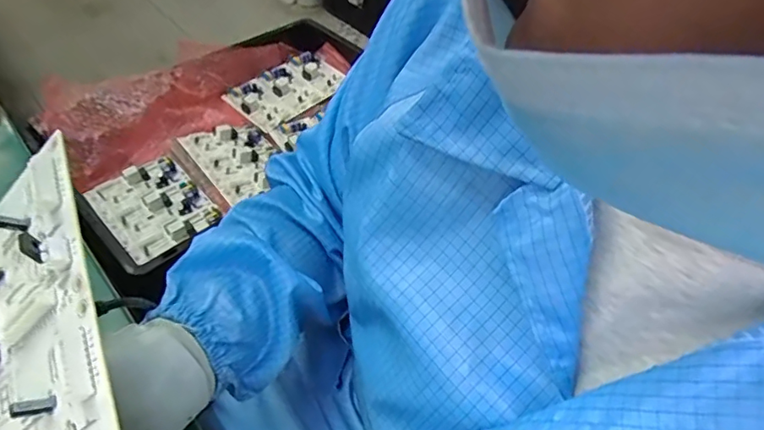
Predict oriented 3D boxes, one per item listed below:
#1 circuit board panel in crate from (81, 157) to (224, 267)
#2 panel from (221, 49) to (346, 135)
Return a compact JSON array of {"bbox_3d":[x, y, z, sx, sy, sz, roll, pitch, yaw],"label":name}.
[{"bbox_3d":[-0.355,-0.014,0.793,0.136,0.028,0.192,-33,58,-30],"label":"circuit board panel in crate"},{"bbox_3d":[-0.186,-0.253,1.008,0.137,0.022,0.208,34,53,23],"label":"panel"}]

